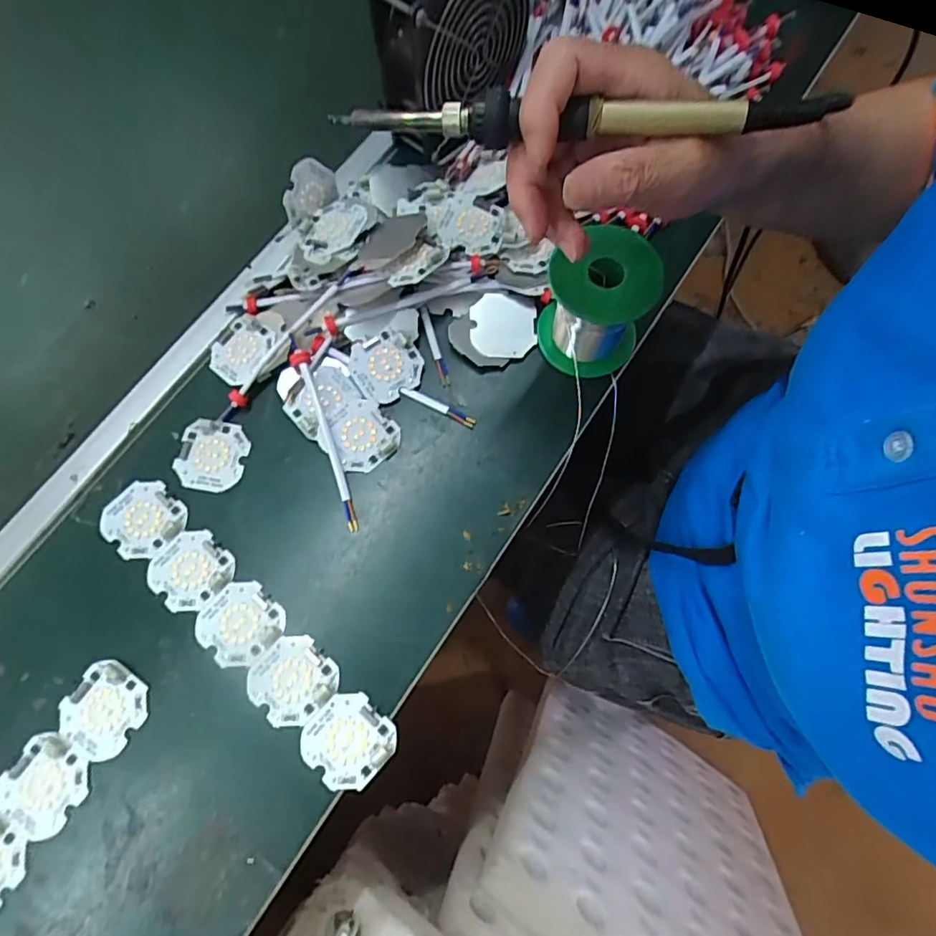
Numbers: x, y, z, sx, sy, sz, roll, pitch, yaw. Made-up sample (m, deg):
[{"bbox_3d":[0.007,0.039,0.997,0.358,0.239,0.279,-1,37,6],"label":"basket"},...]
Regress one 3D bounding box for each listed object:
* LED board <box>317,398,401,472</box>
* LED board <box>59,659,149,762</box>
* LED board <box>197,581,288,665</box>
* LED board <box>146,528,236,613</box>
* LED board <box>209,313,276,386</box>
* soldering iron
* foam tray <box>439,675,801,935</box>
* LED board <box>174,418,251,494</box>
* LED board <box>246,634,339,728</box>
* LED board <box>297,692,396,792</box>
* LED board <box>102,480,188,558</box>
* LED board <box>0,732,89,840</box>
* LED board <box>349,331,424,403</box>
[{"bbox_3d":[-0.072,-0.021,0.377,0.046,0.004,0.044,-39,85,-10],"label":"LED board"},{"bbox_3d":[-0.213,0.141,0.331,0.046,0.004,0.048,35,76,12],"label":"LED board"},{"bbox_3d":[-0.139,0.094,0.344,0.047,0.004,0.045,41,77,14],"label":"LED board"},{"bbox_3d":[-0.175,0.064,0.355,0.047,0.004,0.046,43,78,14],"label":"LED board"},{"bbox_3d":[-0.160,-0.083,0.396,0.040,0.004,0.047,39,88,19],"label":"LED board"},{"bbox_3d":[0.046,-0.151,0.244,0.214,0.018,0.015,1,71,6],"label":"soldering iron"},{"bbox_3d":[0.210,0.445,0.699,0.417,0.566,0.055,33,102,12],"label":"foam tray"},{"bbox_3d":[-0.172,-0.009,0.378,0.045,0.004,0.048,9,72,5],"label":"LED board"},{"bbox_3d":[-0.105,0.125,0.334,0.045,0.004,0.046,-44,75,-12],"label":"LED board"},{"bbox_3d":[-0.069,0.156,0.324,0.049,0.004,0.046,40,77,14],"label":"LED board"},{"bbox_3d":[-0.210,0.033,0.366,0.047,0.004,0.047,43,78,14],"label":"LED board"},{"bbox_3d":[-0.240,0.179,0.319,0.046,0.004,0.046,30,75,11],"label":"LED board"},{"bbox_3d":[-0.056,-0.070,0.388,0.044,0.006,0.045,-37,89,-5],"label":"LED board"}]

